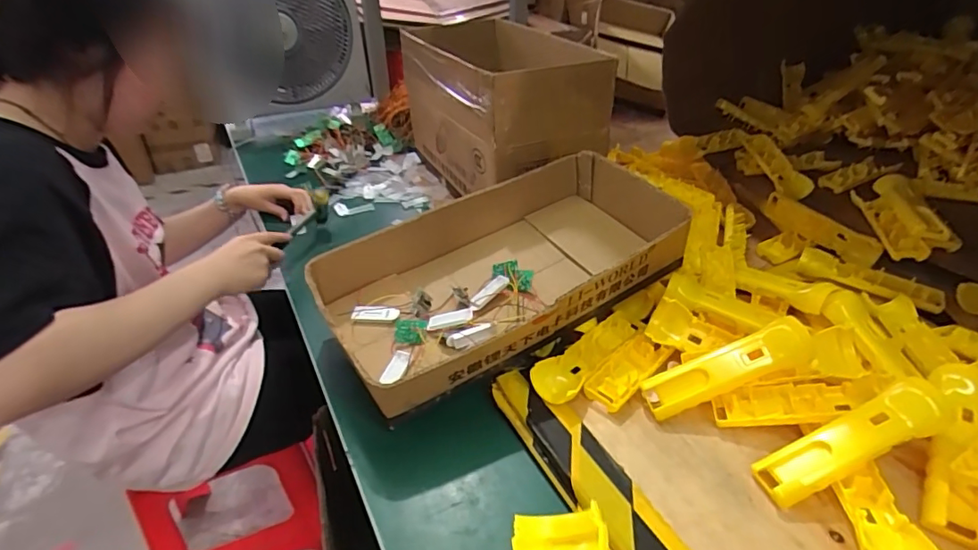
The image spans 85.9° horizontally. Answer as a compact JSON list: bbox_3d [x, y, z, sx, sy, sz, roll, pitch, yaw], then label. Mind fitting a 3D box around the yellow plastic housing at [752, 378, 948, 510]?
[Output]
[{"bbox_3d":[0.307,0.142,0.448,0.162,0.015,0.041,-29,38,2],"label":"yellow plastic housing"}]

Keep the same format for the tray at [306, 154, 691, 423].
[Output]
[{"bbox_3d":[0.019,0.000,0.644,0.421,0.111,0.225,-23,39,-23],"label":"tray"}]

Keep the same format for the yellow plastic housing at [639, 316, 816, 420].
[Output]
[{"bbox_3d":[0.234,0.092,0.515,0.164,0.030,0.035,-24,37,4],"label":"yellow plastic housing"}]

